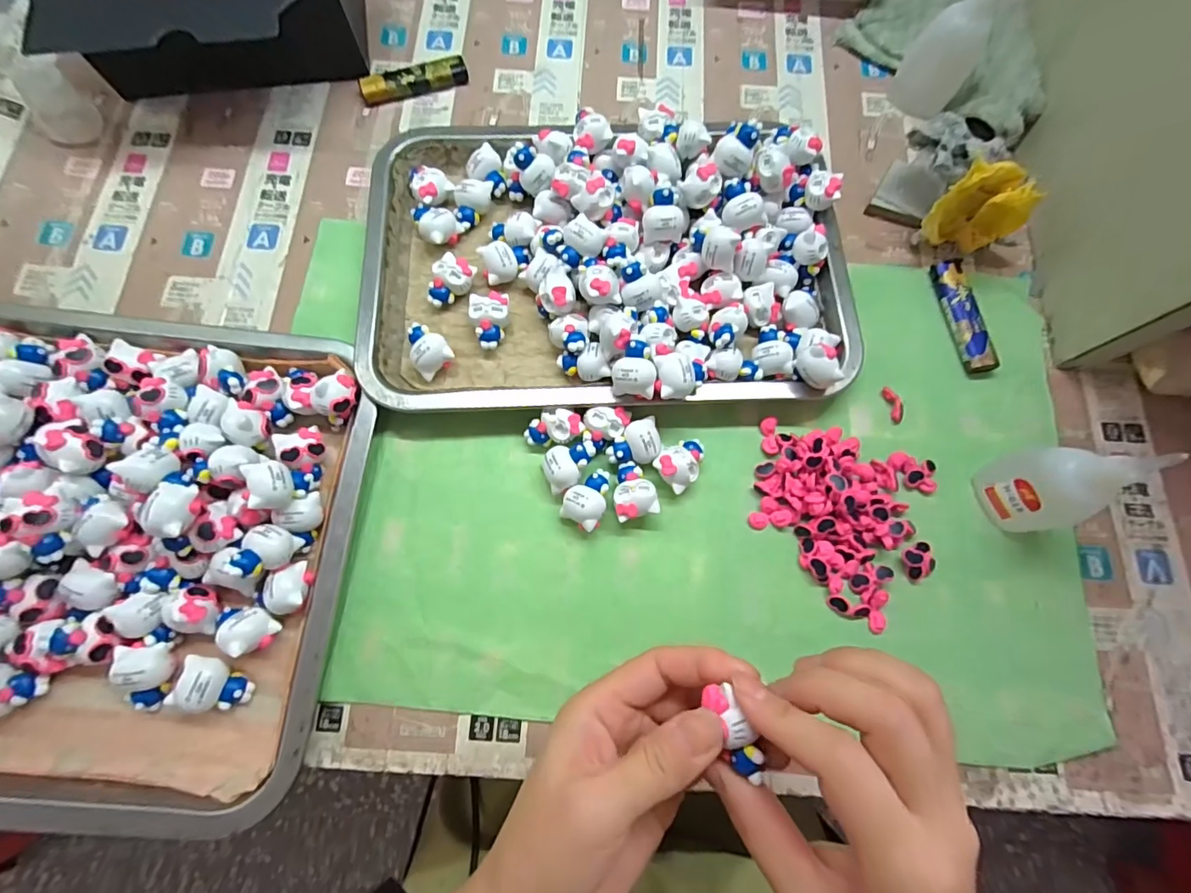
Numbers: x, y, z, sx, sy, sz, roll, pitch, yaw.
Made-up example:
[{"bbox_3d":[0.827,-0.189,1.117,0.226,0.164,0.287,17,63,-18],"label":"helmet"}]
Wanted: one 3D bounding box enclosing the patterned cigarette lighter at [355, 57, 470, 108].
[{"bbox_3d":[-0.136,-0.275,0.386,0.079,0.014,0.016,-17,75,-6],"label":"patterned cigarette lighter"}]

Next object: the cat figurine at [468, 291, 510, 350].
[{"bbox_3d":[-0.066,-0.079,0.327,0.024,0.021,0.033,-5,74,-3],"label":"cat figurine"}]

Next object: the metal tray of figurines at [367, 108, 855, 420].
[{"bbox_3d":[0.008,-0.125,0.331,0.310,0.049,0.208,-1,74,-2],"label":"metal tray of figurines"}]

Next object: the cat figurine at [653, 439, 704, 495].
[{"bbox_3d":[0.052,0.010,0.306,0.034,0.019,0.024,-39,78,-12],"label":"cat figurine"}]

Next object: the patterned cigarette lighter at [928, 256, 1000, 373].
[{"bbox_3d":[0.245,-0.087,0.342,0.021,0.010,0.080,-8,74,-4],"label":"patterned cigarette lighter"}]

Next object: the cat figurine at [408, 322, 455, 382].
[{"bbox_3d":[-0.105,-0.060,0.319,0.024,0.021,0.031,-40,79,-12],"label":"cat figurine"}]

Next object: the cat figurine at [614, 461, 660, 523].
[{"bbox_3d":[0.022,0.025,0.301,0.024,0.018,0.034,-11,74,-5],"label":"cat figurine"}]

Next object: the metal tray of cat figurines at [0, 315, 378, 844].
[{"bbox_3d":[-0.294,0.053,0.272,0.311,0.044,0.261,5,74,0],"label":"metal tray of cat figurines"}]

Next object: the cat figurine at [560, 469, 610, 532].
[{"bbox_3d":[-0.005,0.030,0.299,0.023,0.021,0.035,21,74,4],"label":"cat figurine"}]

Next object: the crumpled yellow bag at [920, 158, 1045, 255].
[{"bbox_3d":[0.240,-0.144,0.328,0.036,0.062,0.044,-41,79,-12],"label":"crumpled yellow bag"}]

